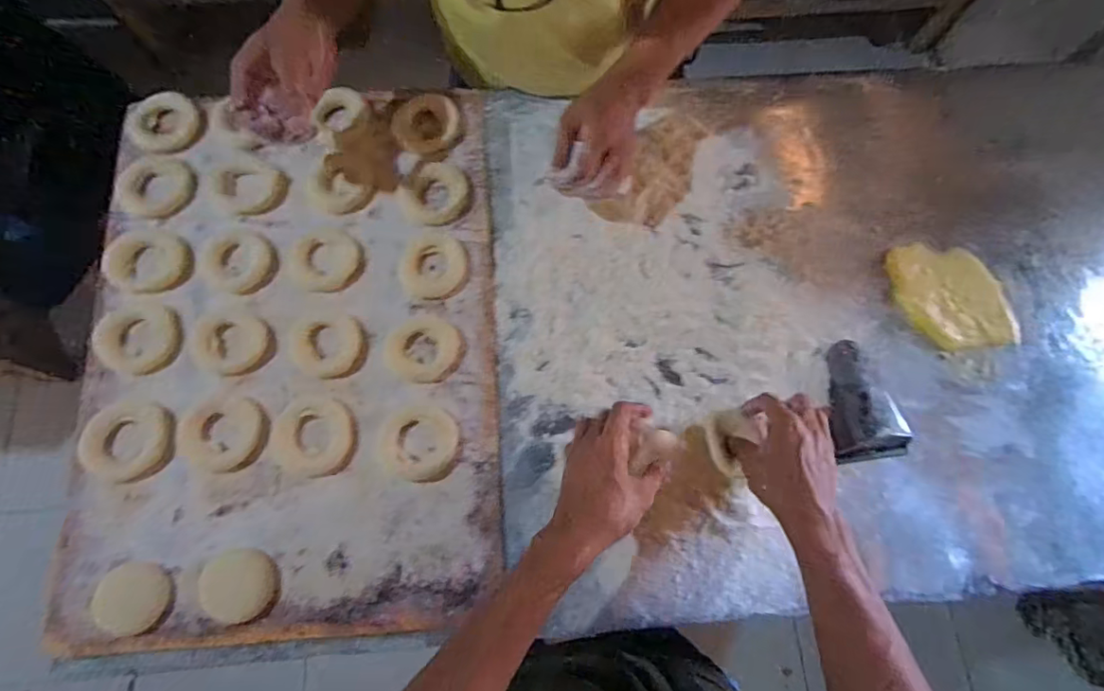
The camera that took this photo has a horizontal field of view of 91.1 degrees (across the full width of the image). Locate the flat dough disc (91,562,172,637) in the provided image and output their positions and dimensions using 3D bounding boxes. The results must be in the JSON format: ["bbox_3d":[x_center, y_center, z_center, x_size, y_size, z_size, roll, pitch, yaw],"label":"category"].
[{"bbox_3d":[-0.396,0.239,0.511,0.074,0.013,0.063,-3,74,-2],"label":"flat dough disc"}]

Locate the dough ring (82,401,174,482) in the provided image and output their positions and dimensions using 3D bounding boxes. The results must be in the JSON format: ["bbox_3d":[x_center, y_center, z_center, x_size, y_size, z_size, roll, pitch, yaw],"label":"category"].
[{"bbox_3d":[-0.420,0.095,0.539,0.085,0.012,0.075,7,74,0],"label":"dough ring"}]

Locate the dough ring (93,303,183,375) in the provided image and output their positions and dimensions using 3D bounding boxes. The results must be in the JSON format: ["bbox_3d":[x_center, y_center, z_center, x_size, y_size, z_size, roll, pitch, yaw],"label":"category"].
[{"bbox_3d":[-0.427,-0.008,0.559,0.078,0.011,0.073,0,74,-1],"label":"dough ring"}]

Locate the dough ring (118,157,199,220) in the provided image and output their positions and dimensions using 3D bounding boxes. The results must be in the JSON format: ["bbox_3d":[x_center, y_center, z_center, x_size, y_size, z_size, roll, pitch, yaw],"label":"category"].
[{"bbox_3d":[-0.439,-0.177,0.606,0.085,0.021,0.076,32,76,7],"label":"dough ring"}]

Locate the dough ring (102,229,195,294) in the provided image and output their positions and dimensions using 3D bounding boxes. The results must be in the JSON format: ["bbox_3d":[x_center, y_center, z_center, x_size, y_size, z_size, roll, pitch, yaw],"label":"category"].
[{"bbox_3d":[-0.432,-0.090,0.576,0.086,0.016,0.067,3,74,-1],"label":"dough ring"}]

